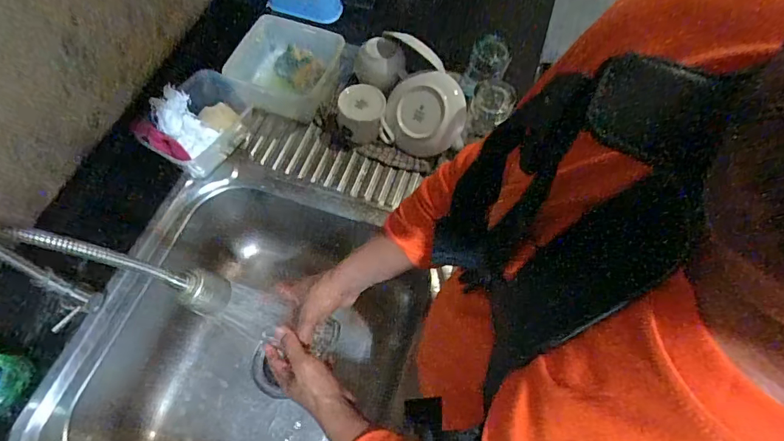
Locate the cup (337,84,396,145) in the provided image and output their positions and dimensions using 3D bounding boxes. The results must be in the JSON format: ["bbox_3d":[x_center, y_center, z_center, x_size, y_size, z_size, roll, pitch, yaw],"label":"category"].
[{"bbox_3d":[-0.044,-0.182,0.775,0.096,0.072,0.078,5,63,0],"label":"cup"}]

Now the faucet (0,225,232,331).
[{"bbox_3d":[-0.330,0.068,0.508,0.268,0.234,0.056,4,63,-1],"label":"faucet"}]

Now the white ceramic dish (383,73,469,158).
[{"bbox_3d":[0.058,-0.181,0.755,0.131,0.032,0.140,9,101,9],"label":"white ceramic dish"}]

